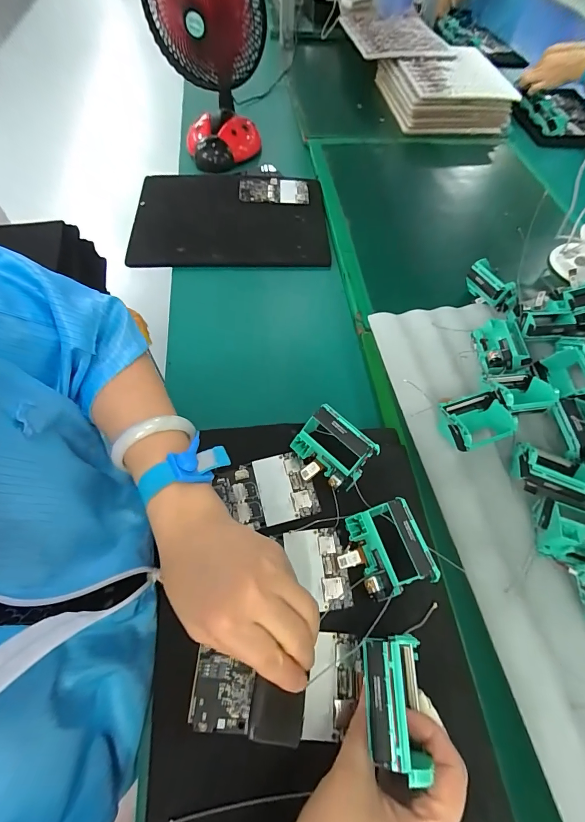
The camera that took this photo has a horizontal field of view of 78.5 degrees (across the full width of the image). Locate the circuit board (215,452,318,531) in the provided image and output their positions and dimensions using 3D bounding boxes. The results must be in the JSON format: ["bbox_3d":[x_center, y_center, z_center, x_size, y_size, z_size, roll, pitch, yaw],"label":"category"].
[{"bbox_3d":[-0.025,0.077,0.345,0.088,0.006,0.064,-13,62,-10],"label":"circuit board"}]

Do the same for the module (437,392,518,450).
[{"bbox_3d":[0.213,0.013,0.422,0.075,0.038,0.062,-18,63,-12],"label":"module"}]

